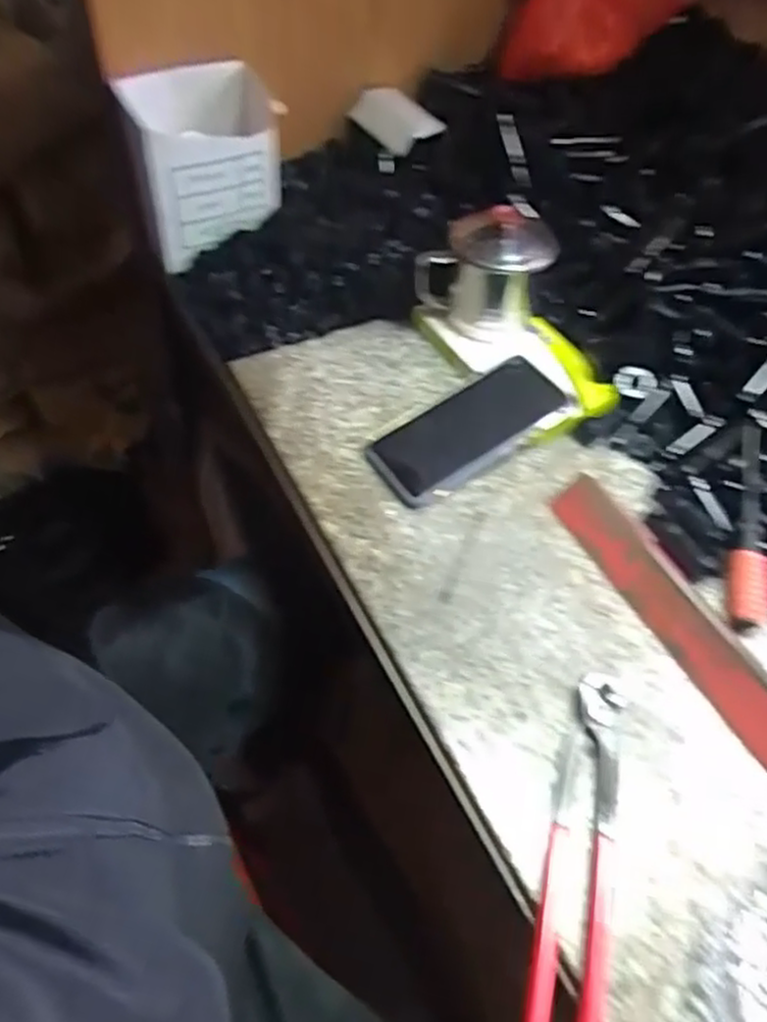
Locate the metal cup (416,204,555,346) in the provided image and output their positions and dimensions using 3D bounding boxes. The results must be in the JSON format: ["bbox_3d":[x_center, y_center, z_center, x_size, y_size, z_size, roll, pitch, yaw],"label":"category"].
[{"bbox_3d":[0.091,-0.210,0.638,0.103,0.096,0.103,2,54,-3],"label":"metal cup"}]

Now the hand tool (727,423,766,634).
[{"bbox_3d":[0.267,0.009,0.536,0.031,0.031,0.162,11,54,4],"label":"hand tool"}]

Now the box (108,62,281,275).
[{"bbox_3d":[-0.160,-0.313,0.664,0.122,0.137,0.058,-24,59,-20],"label":"box"}]

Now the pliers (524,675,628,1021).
[{"bbox_3d":[0.110,0.186,0.407,0.038,0.014,0.199,14,54,7],"label":"pliers"}]

